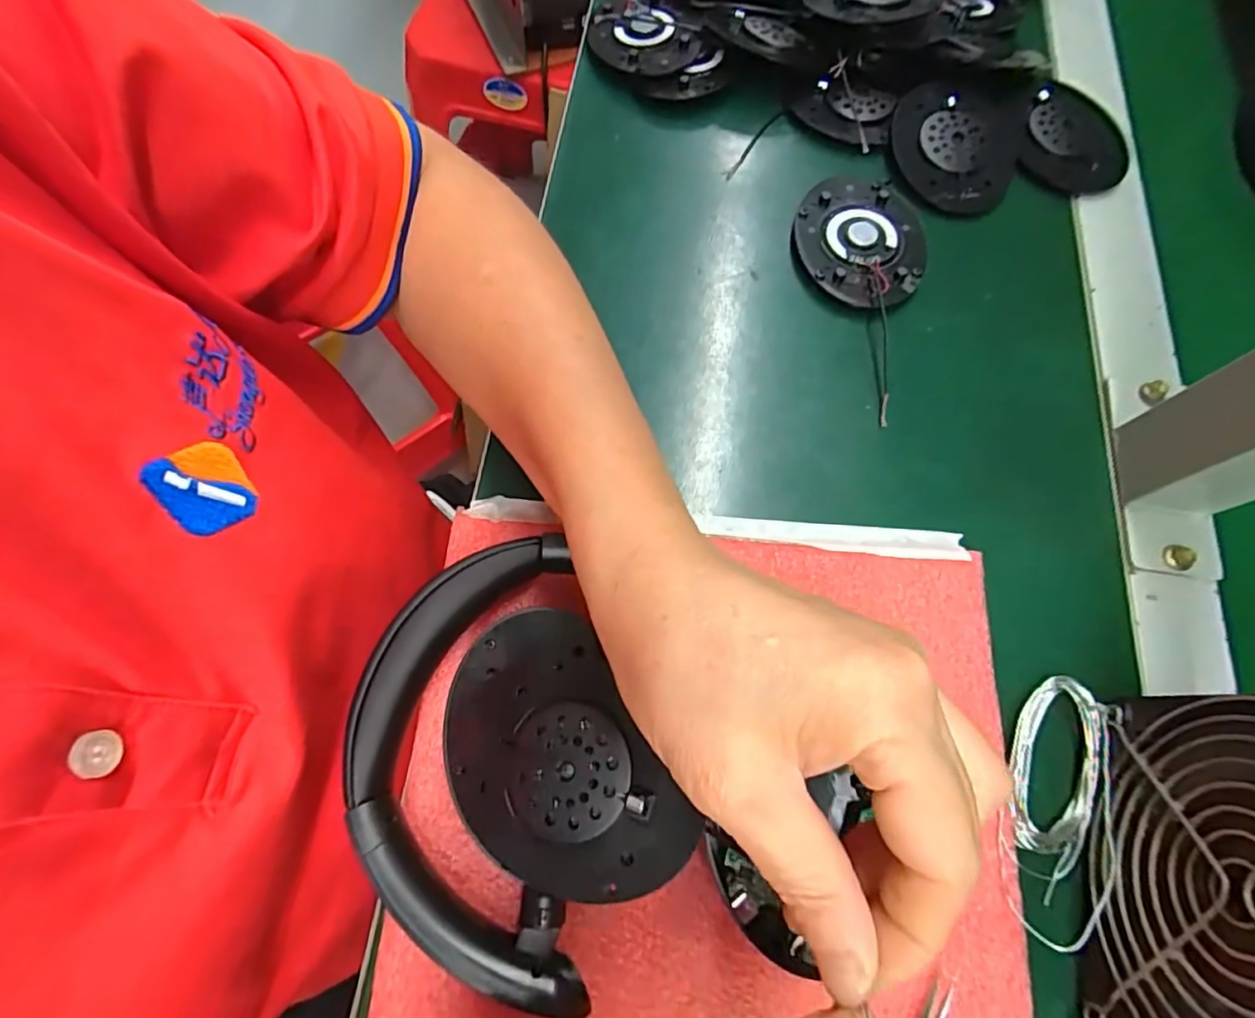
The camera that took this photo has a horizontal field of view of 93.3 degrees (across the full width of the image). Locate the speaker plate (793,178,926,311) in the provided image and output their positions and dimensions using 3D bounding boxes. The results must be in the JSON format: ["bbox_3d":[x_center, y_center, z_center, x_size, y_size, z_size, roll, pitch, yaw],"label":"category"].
[{"bbox_3d":[0.125,-0.146,0.319,0.067,0.010,0.080,15,72,6],"label":"speaker plate"}]

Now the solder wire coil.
[{"bbox_3d":[0.166,0.112,0.225,0.040,0.014,0.094,27,73,10],"label":"solder wire coil"}]

